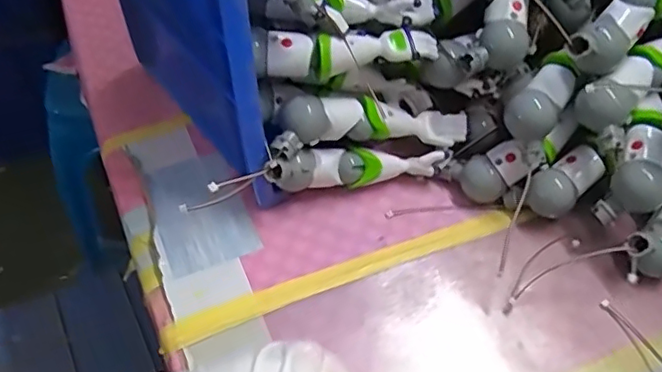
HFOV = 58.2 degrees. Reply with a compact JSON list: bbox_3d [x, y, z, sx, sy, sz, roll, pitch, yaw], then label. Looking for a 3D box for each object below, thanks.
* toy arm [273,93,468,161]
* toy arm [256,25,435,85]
[{"bbox_3d":[0.033,-0.048,0.451,0.159,0.033,0.038,-2,47,-22],"label":"toy arm"},{"bbox_3d":[0.013,-0.095,0.420,0.130,0.034,0.031,-10,51,-9],"label":"toy arm"}]

